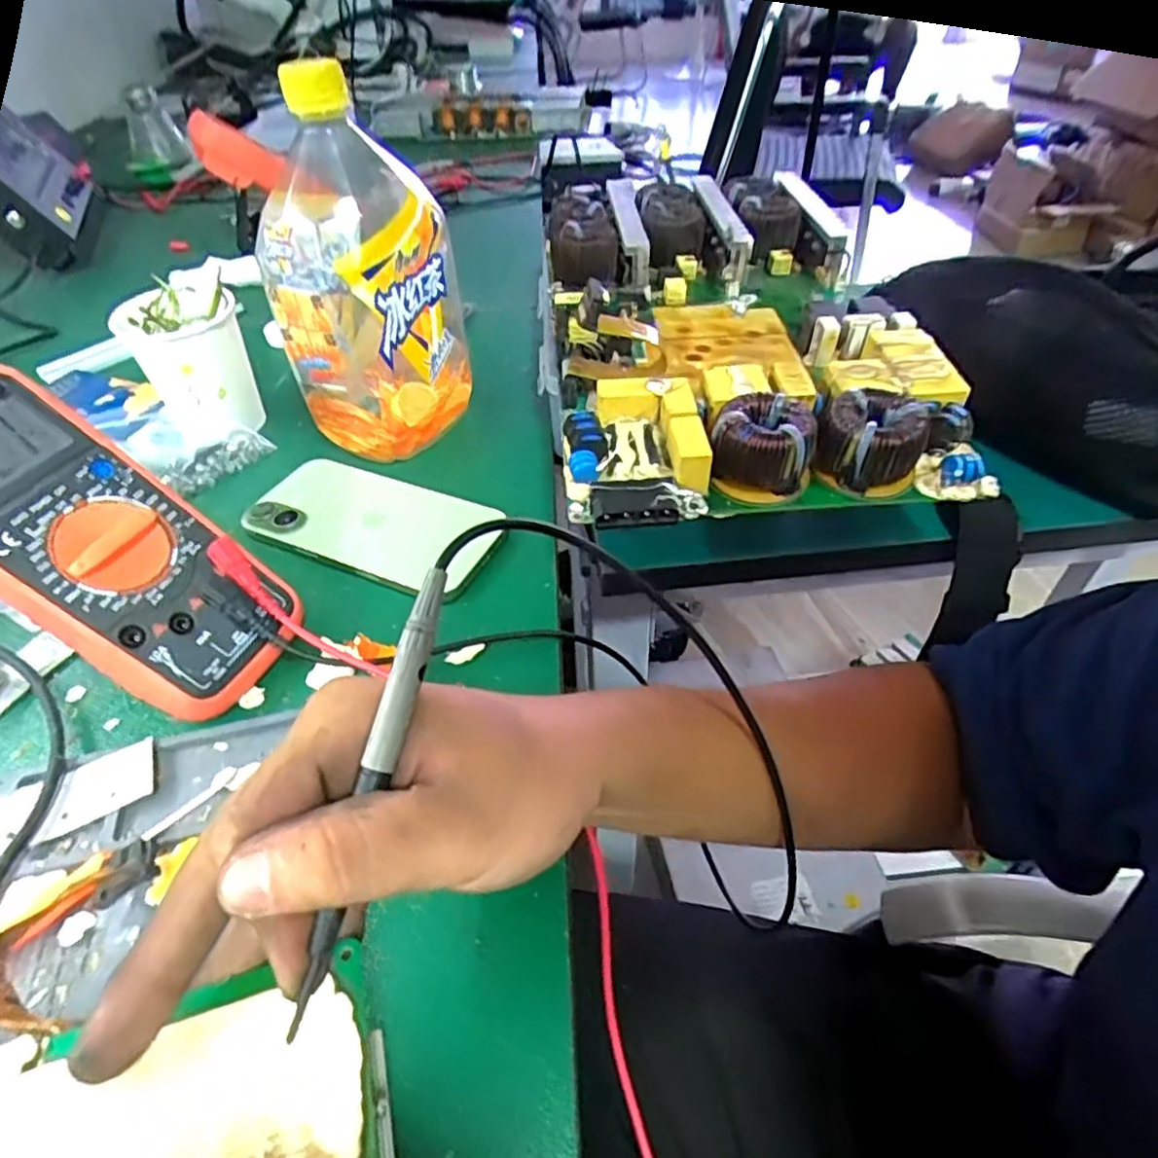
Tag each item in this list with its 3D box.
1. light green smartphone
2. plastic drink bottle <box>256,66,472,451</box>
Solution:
[{"bbox_3d":[-0.116,-0.032,0.391,0.146,0.015,0.068,16,47,18],"label":"light green smartphone"},{"bbox_3d":[-0.123,-0.171,0.394,0.075,0.187,0.088,10,45,12],"label":"plastic drink bottle"}]

